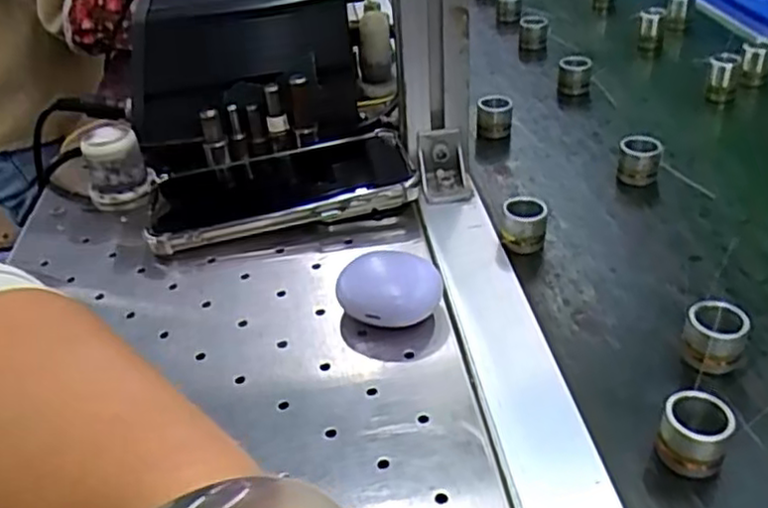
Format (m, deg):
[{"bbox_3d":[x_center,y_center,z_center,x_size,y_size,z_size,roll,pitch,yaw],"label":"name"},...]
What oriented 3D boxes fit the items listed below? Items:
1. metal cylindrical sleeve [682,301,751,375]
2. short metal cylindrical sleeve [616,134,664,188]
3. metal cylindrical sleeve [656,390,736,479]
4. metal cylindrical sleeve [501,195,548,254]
[{"bbox_3d":[0.152,0.037,0.328,0.025,0.023,0.023,-2,36,1],"label":"metal cylindrical sleeve"},{"bbox_3d":[0.164,-0.060,0.457,0.025,0.026,0.020,14,39,22],"label":"short metal cylindrical sleeve"},{"bbox_3d":[0.124,0.071,0.284,0.024,0.025,0.021,18,40,26],"label":"metal cylindrical sleeve"},{"bbox_3d":[0.080,-0.016,0.410,0.024,0.025,0.023,-2,36,1],"label":"metal cylindrical sleeve"}]

